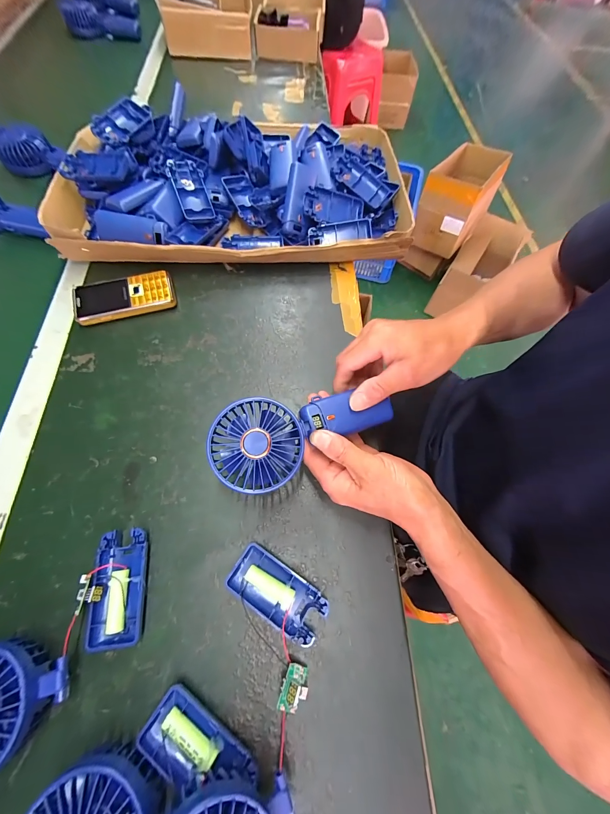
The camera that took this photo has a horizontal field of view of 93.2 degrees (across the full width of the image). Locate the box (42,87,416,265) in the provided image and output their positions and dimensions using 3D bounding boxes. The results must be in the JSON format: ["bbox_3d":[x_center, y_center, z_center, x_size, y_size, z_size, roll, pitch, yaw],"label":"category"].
[{"bbox_3d":[-0.107,-0.363,0.461,0.509,0.078,0.321,-2,67,-3],"label":"box"}]

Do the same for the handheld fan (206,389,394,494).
[{"bbox_3d":[-0.001,0.024,0.278,0.174,0.028,0.080,-15,68,-11],"label":"handheld fan"}]

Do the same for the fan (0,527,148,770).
[{"bbox_3d":[-0.213,0.202,0.244,0.088,0.033,0.194,39,59,14],"label":"fan"}]

